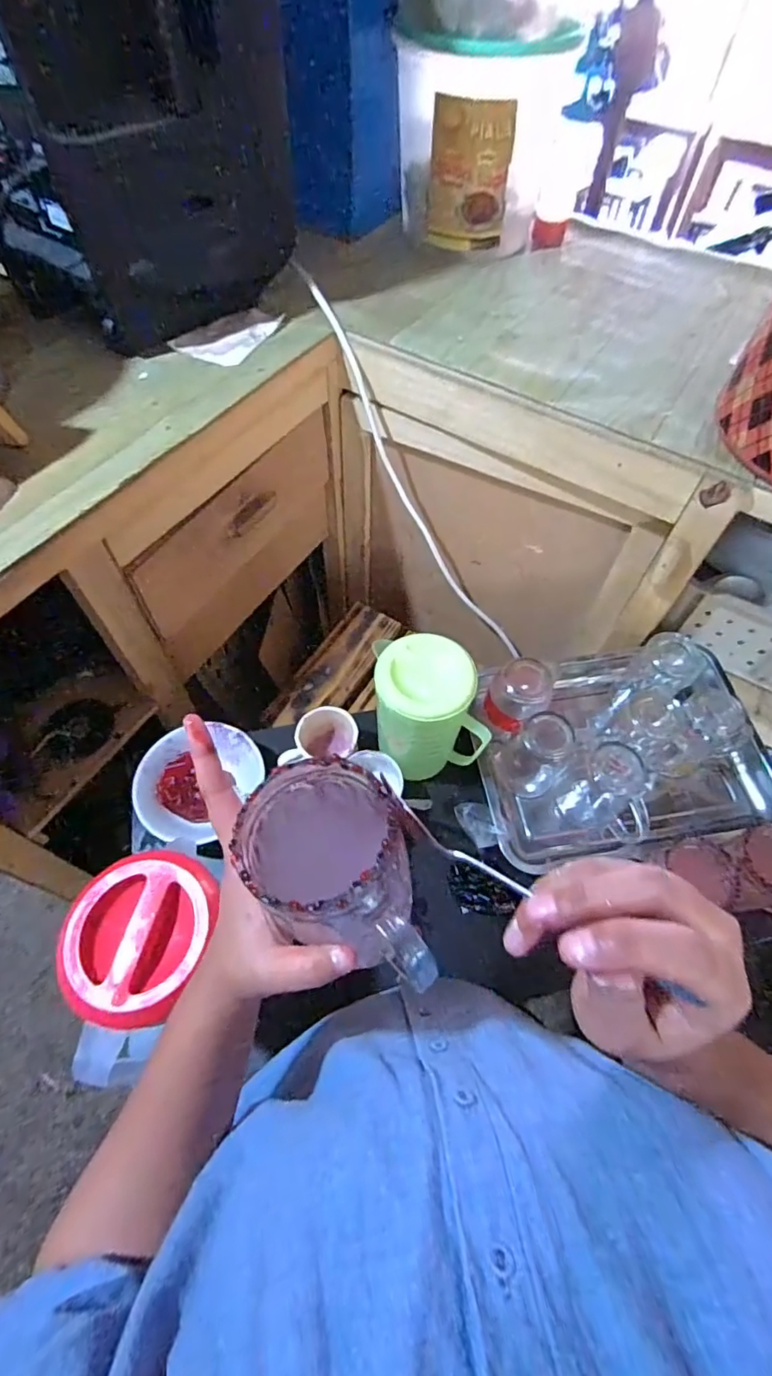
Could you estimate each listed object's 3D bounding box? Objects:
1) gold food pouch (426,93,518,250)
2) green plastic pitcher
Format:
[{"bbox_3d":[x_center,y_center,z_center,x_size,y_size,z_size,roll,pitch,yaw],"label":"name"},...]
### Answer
[{"bbox_3d":[0.122,-0.734,0.803,0.112,0.181,0.029,6,60,2],"label":"gold food pouch"},{"bbox_3d":[0.048,0.026,0.655,0.133,0.161,0.114,-3,60,-3],"label":"green plastic pitcher"}]

